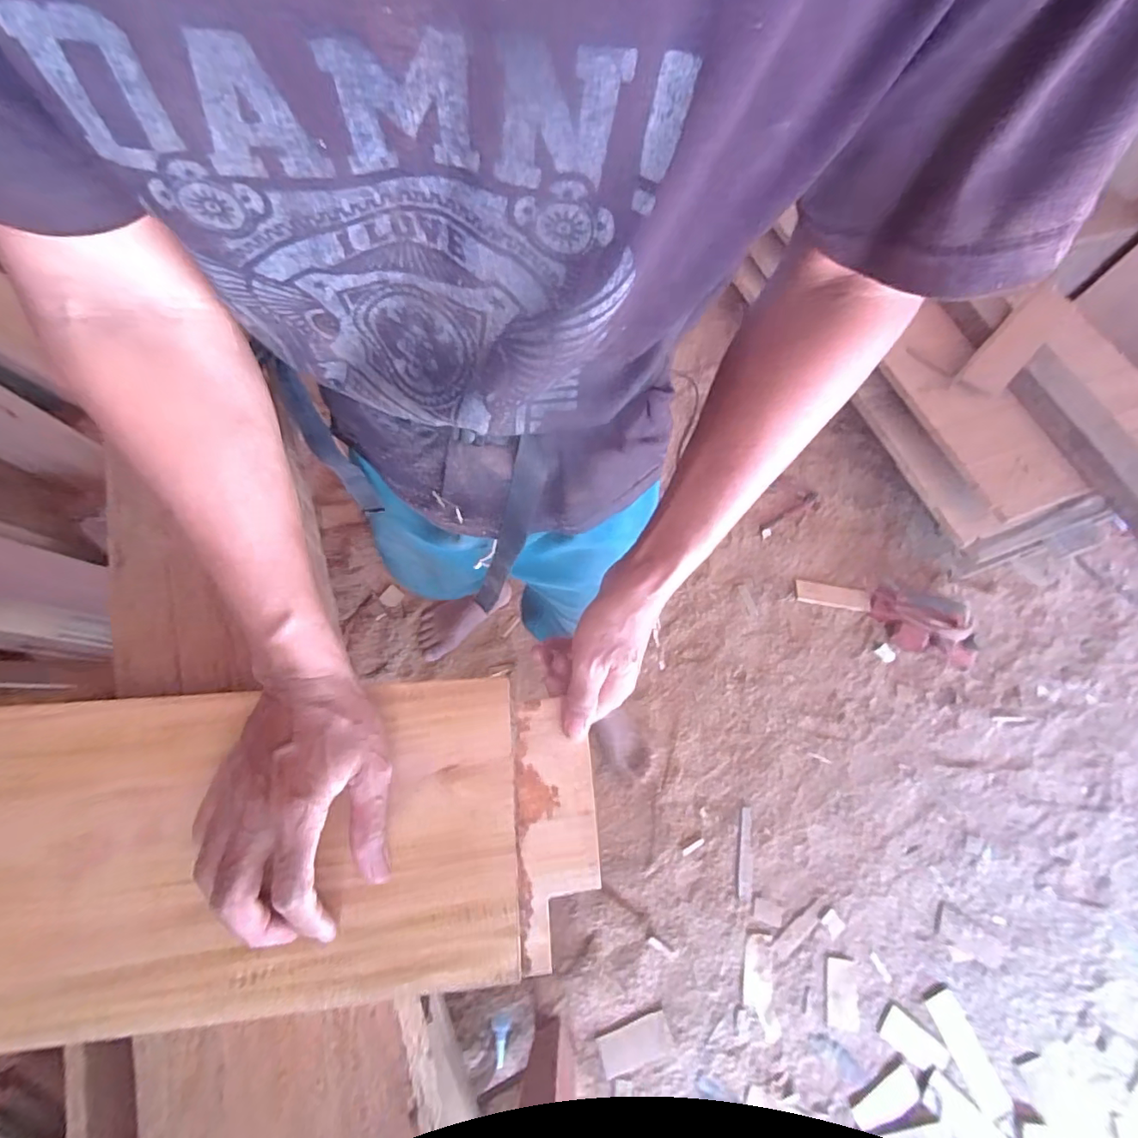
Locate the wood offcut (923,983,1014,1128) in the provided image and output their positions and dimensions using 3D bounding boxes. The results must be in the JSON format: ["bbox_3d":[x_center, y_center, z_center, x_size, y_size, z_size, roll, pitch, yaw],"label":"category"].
[{"bbox_3d":[0.685,0.831,0.920,0.059,0.011,0.172,-15,63,-10],"label":"wood offcut"}]

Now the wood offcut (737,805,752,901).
[{"bbox_3d":[0.344,0.555,1.047,0.026,0.004,0.161,8,61,2],"label":"wood offcut"}]

